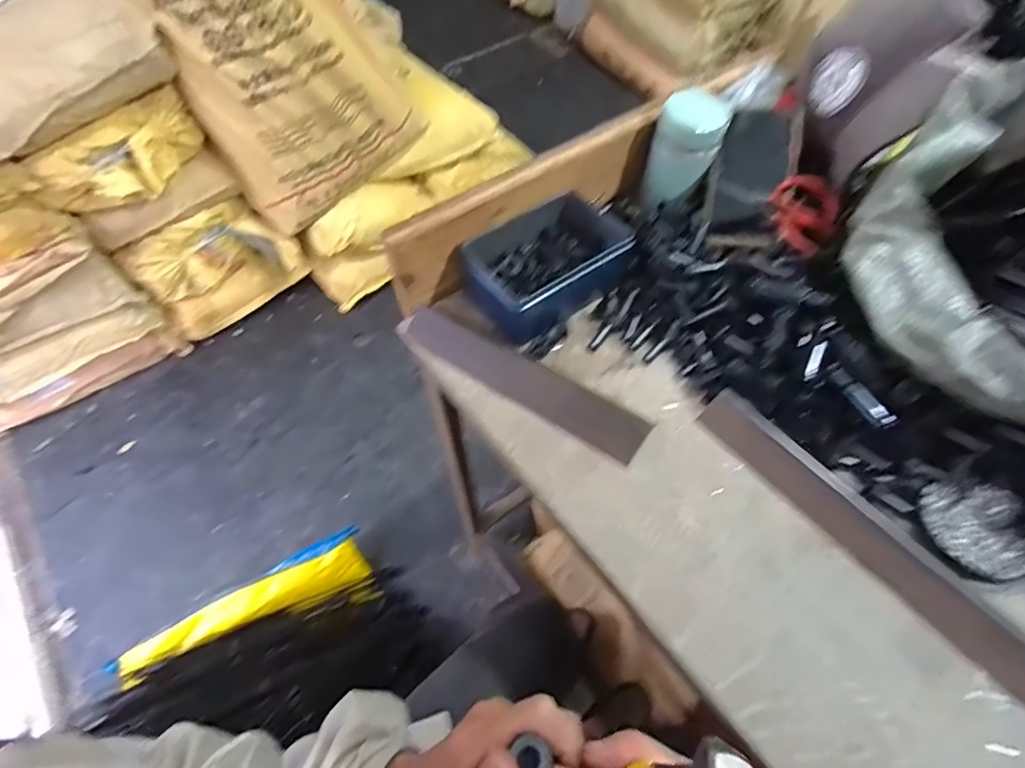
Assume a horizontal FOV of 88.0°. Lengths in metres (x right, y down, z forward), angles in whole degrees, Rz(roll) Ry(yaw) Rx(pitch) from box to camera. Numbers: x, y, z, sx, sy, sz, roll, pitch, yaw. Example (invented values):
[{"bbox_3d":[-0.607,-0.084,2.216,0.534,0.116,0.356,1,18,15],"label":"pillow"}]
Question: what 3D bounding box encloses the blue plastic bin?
[{"bbox_3d":[0.040,-0.124,0.529,0.163,0.056,0.105,-29,62,-16],"label":"blue plastic bin"}]

